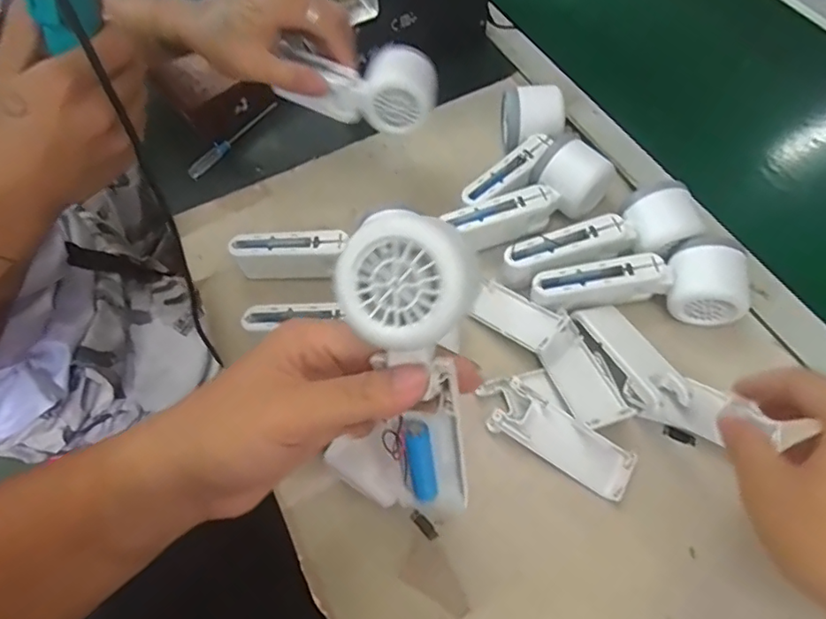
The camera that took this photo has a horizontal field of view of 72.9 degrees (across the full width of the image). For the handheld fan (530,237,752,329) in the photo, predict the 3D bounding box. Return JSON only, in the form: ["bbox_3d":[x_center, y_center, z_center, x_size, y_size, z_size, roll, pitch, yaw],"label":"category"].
[{"bbox_3d":[0.181,-0.025,0.454,0.160,0.046,0.061,6,61,6],"label":"handheld fan"}]

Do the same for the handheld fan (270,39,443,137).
[{"bbox_3d":[-0.045,-0.197,0.484,0.131,0.053,0.052,15,63,11],"label":"handheld fan"}]

